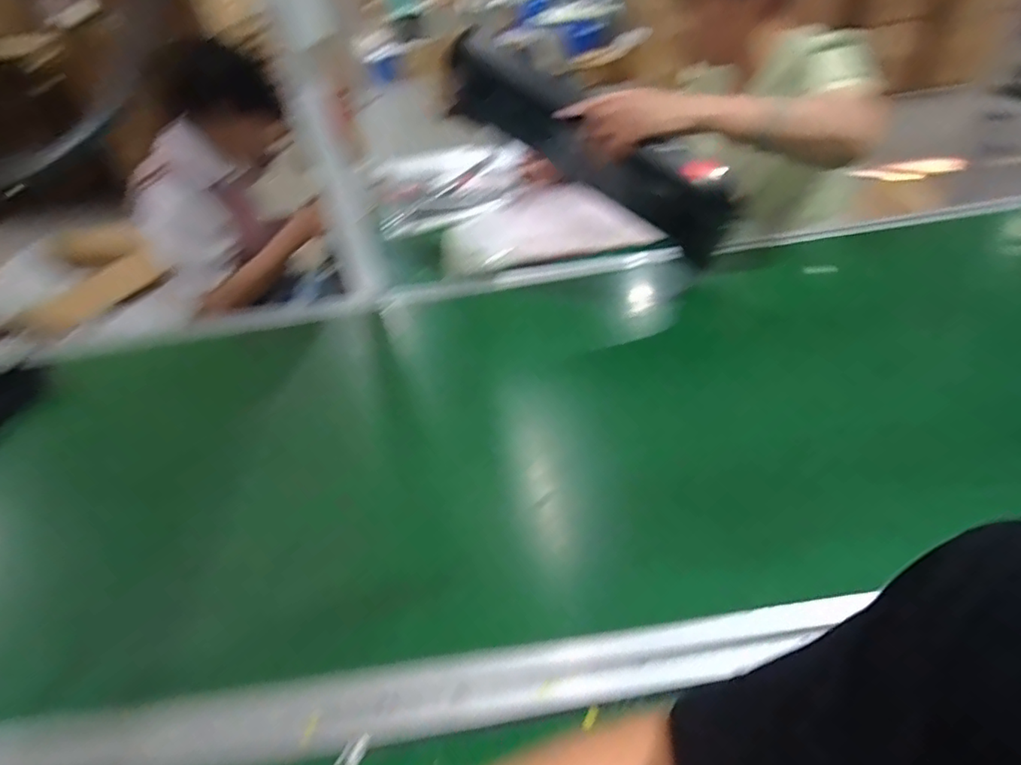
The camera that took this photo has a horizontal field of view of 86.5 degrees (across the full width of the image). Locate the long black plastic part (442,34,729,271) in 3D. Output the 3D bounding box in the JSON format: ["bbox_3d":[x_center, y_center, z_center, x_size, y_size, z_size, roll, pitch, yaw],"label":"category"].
[{"bbox_3d":[0.088,-0.340,0.772,0.482,0.185,0.039,37,84,15],"label":"long black plastic part"}]

